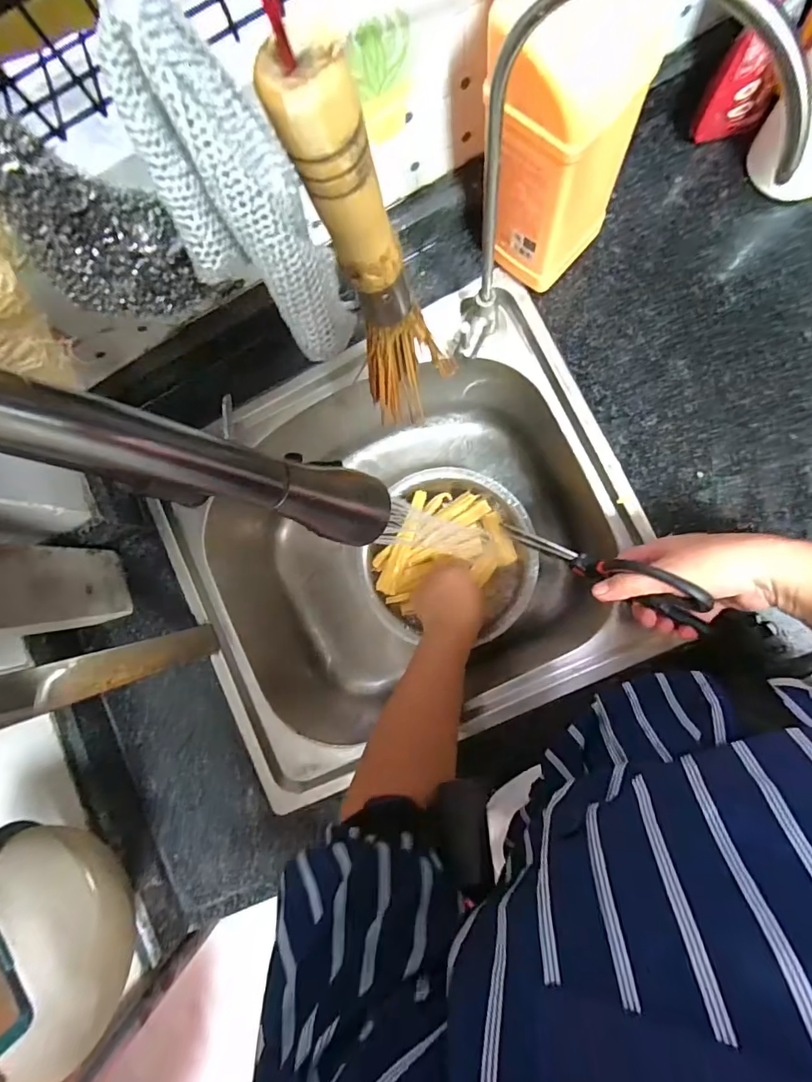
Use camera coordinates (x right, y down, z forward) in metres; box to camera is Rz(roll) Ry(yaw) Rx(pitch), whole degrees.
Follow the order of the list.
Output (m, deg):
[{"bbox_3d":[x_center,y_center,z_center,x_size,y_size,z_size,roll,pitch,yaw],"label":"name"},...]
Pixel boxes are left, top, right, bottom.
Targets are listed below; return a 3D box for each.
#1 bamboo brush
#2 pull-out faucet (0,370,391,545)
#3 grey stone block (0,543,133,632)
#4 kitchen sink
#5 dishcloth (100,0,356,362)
[{"bbox_3d":[-0.006,-0.120,0.258,0.047,0.242,0.040,3,88,8],"label":"bamboo brush"},{"bbox_3d":[-0.106,-0.038,0.236,0.048,0.248,0.039,11,89,45],"label":"pull-out faucet"},{"bbox_3d":[-0.334,0.043,0.431,0.034,0.209,0.074,-6,87,8],"label":"grey stone block"},{"bbox_3d":[0.007,0.008,0.593,0.457,0.251,0.405,-24,85,6],"label":"kitchen sink"},{"bbox_3d":[-0.051,-0.101,0.152,0.040,0.099,0.026,-35,48,5],"label":"dishcloth"}]

